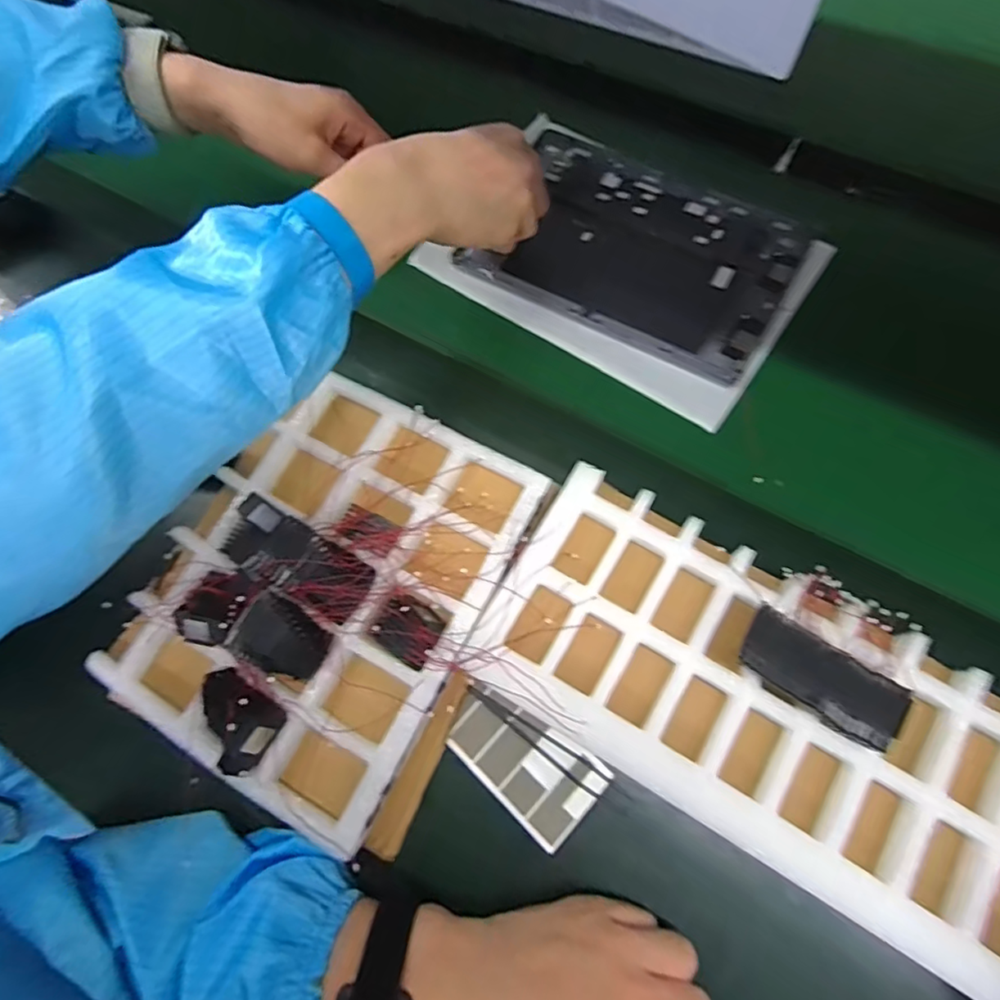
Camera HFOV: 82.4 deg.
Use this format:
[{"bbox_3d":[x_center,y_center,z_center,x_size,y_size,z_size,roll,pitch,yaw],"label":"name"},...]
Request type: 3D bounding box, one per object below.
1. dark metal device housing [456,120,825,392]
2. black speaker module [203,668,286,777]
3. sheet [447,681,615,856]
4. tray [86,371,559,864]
[{"bbox_3d":[0.114,-0.210,0.477,0.243,0.009,0.175,29,74,14],"label":"dark metal device housing"},{"bbox_3d":[-0.156,0.127,0.327,0.051,0.023,0.043,30,75,14],"label":"black speaker module"},{"bbox_3d":[0.014,0.156,0.348,0.094,0.004,0.054,39,78,18],"label":"sheet"},{"bbox_3d":[-0.112,0.050,0.370,0.226,0.049,0.251,25,74,12],"label":"tray"}]

